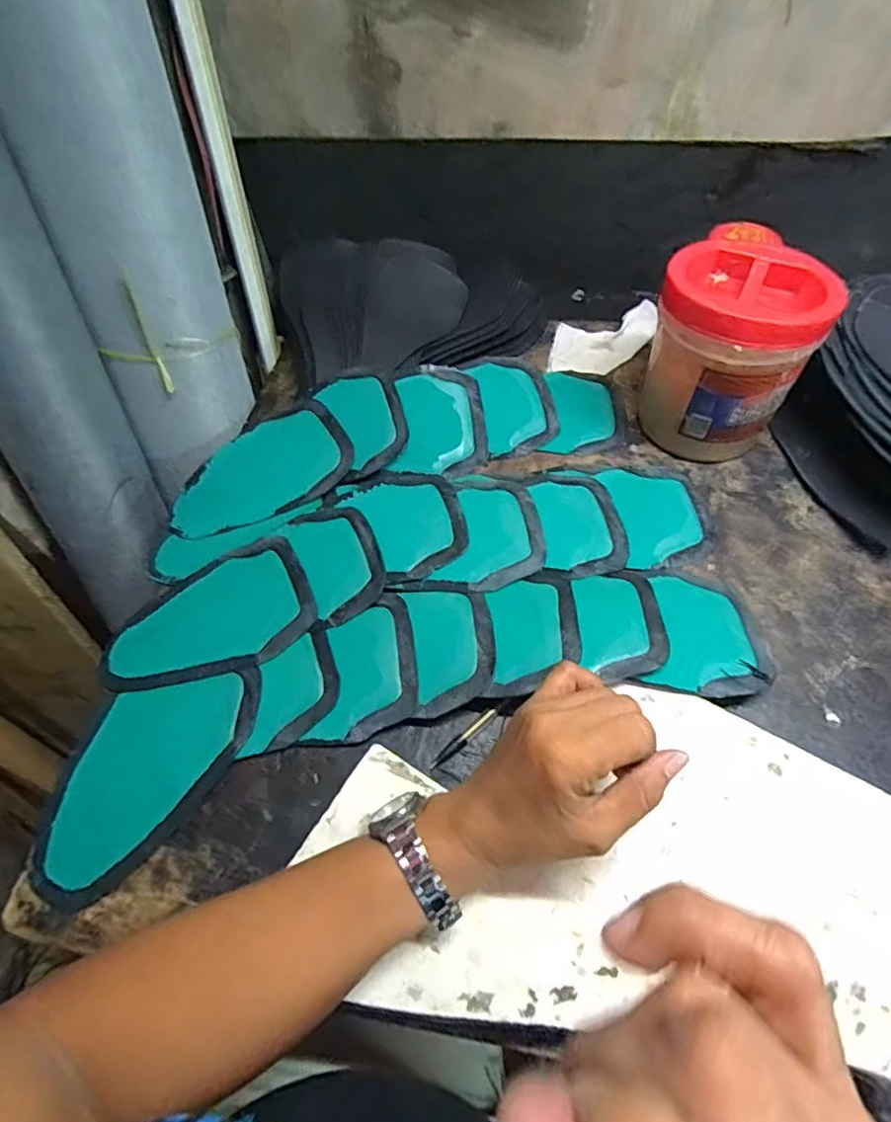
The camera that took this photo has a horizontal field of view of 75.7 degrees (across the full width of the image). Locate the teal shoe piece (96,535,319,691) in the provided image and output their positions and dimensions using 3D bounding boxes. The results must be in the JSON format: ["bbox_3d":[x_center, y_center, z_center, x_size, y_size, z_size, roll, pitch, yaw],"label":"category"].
[{"bbox_3d":[-0.180,0.043,0.431,0.152,0.005,0.101,-24,59,-11],"label":"teal shoe piece"}]

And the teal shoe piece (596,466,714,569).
[{"bbox_3d":[0.174,-0.040,0.471,0.075,0.007,0.104,-7,57,0],"label":"teal shoe piece"}]

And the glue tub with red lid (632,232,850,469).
[{"bbox_3d":[0.224,-0.162,0.462,0.111,0.131,0.103,-2,57,3],"label":"glue tub with red lid"}]

